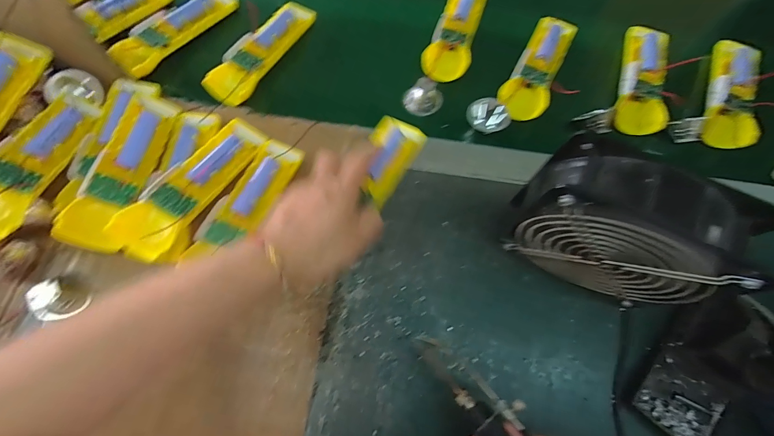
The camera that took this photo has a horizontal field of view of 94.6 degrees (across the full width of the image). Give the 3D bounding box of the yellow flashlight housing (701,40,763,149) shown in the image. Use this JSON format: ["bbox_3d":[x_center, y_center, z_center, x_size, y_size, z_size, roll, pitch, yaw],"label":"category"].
[{"bbox_3d":[0.383,-0.138,0.394,0.047,0.025,0.136,23,71,7],"label":"yellow flashlight housing"}]

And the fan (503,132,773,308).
[{"bbox_3d":[0.171,0.013,0.292,0.143,0.164,0.050,29,72,8],"label":"fan"}]

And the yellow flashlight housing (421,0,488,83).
[{"bbox_3d":[0.088,-0.233,0.442,0.052,0.026,0.150,19,71,5],"label":"yellow flashlight housing"}]

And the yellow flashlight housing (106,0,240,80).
[{"bbox_3d":[-0.263,-0.238,0.445,0.045,0.032,0.163,38,73,11],"label":"yellow flashlight housing"}]

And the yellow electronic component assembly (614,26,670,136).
[{"bbox_3d":[0.295,-0.164,0.409,0.048,0.026,0.146,17,70,4],"label":"yellow electronic component assembly"}]

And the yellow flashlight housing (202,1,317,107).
[{"bbox_3d":[-0.153,-0.205,0.434,0.048,0.027,0.165,30,72,9],"label":"yellow flashlight housing"}]

